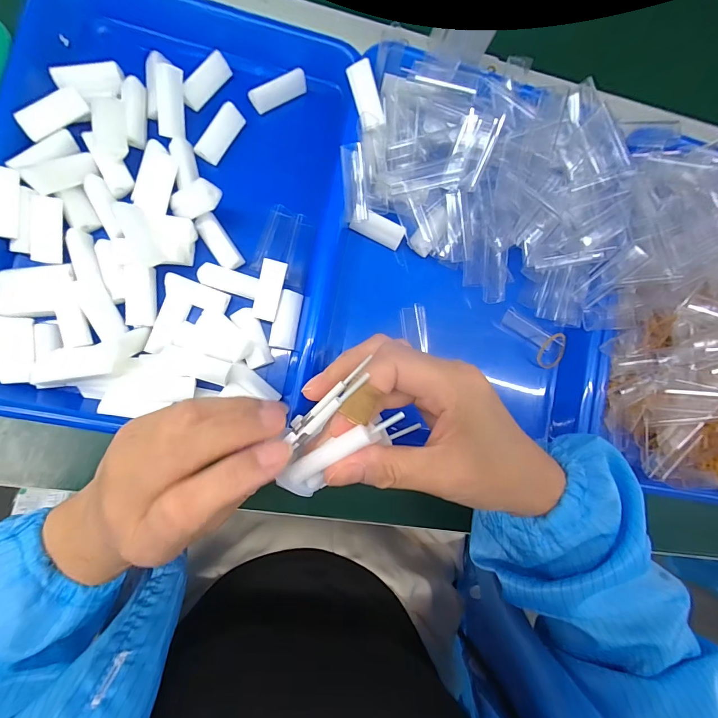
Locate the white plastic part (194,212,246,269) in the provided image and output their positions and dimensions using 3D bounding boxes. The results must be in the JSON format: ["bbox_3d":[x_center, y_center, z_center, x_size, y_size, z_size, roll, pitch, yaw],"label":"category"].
[{"bbox_3d":[-0.109,-0.091,0.283,0.018,0.008,0.044,-35,93,-9],"label":"white plastic part"}]

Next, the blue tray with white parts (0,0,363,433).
[{"bbox_3d":[-0.140,-0.120,0.275,0.240,0.034,0.341,11,85,-8],"label":"blue tray with white parts"}]

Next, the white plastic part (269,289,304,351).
[{"bbox_3d":[-0.057,-0.031,0.283,0.020,0.011,0.044,10,85,-9],"label":"white plastic part"}]

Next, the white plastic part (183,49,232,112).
[{"bbox_3d":[-0.121,-0.220,0.287,0.013,0.013,0.046,37,82,-5],"label":"white plastic part"}]

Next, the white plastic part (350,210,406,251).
[{"bbox_3d":[0.016,-0.109,0.303,0.043,0.015,0.014,25,83,-7],"label":"white plastic part"}]

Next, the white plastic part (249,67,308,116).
[{"bbox_3d":[-0.065,-0.218,0.294,0.047,0.015,0.013,-28,91,-10],"label":"white plastic part"}]

